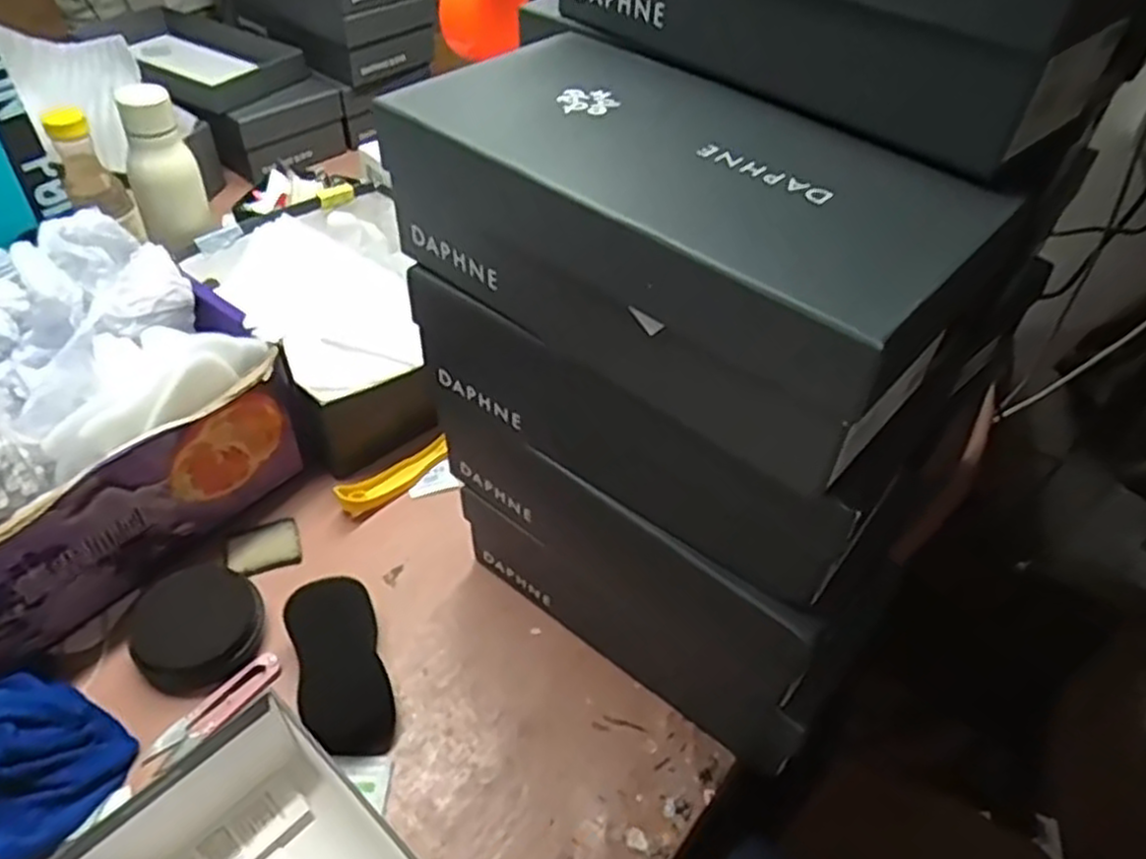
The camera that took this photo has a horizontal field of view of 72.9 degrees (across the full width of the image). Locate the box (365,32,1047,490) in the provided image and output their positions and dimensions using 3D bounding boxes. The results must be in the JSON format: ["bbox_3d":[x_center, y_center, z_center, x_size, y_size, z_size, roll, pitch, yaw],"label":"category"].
[{"bbox_3d":[0.055,-0.110,0.418,0.281,0.095,0.160,33,52,25],"label":"box"}]

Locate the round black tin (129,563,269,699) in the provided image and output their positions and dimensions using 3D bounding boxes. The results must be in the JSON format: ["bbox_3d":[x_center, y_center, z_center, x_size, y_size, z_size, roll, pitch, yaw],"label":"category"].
[{"bbox_3d":[-0.285,0.151,0.592,0.090,0.034,0.092,2,46,-2],"label":"round black tin"}]

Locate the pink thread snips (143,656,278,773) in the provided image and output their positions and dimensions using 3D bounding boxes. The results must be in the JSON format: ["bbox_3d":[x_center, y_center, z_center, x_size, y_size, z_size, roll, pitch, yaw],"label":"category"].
[{"bbox_3d":[-0.260,0.201,0.562,0.028,0.009,0.101,32,52,24],"label":"pink thread snips"}]

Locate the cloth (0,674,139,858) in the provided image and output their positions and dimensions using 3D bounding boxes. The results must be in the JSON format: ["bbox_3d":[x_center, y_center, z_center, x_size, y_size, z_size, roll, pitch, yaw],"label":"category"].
[{"bbox_3d":[-0.359,0.216,0.506,0.103,0.055,0.101,22,48,17],"label":"cloth"}]

